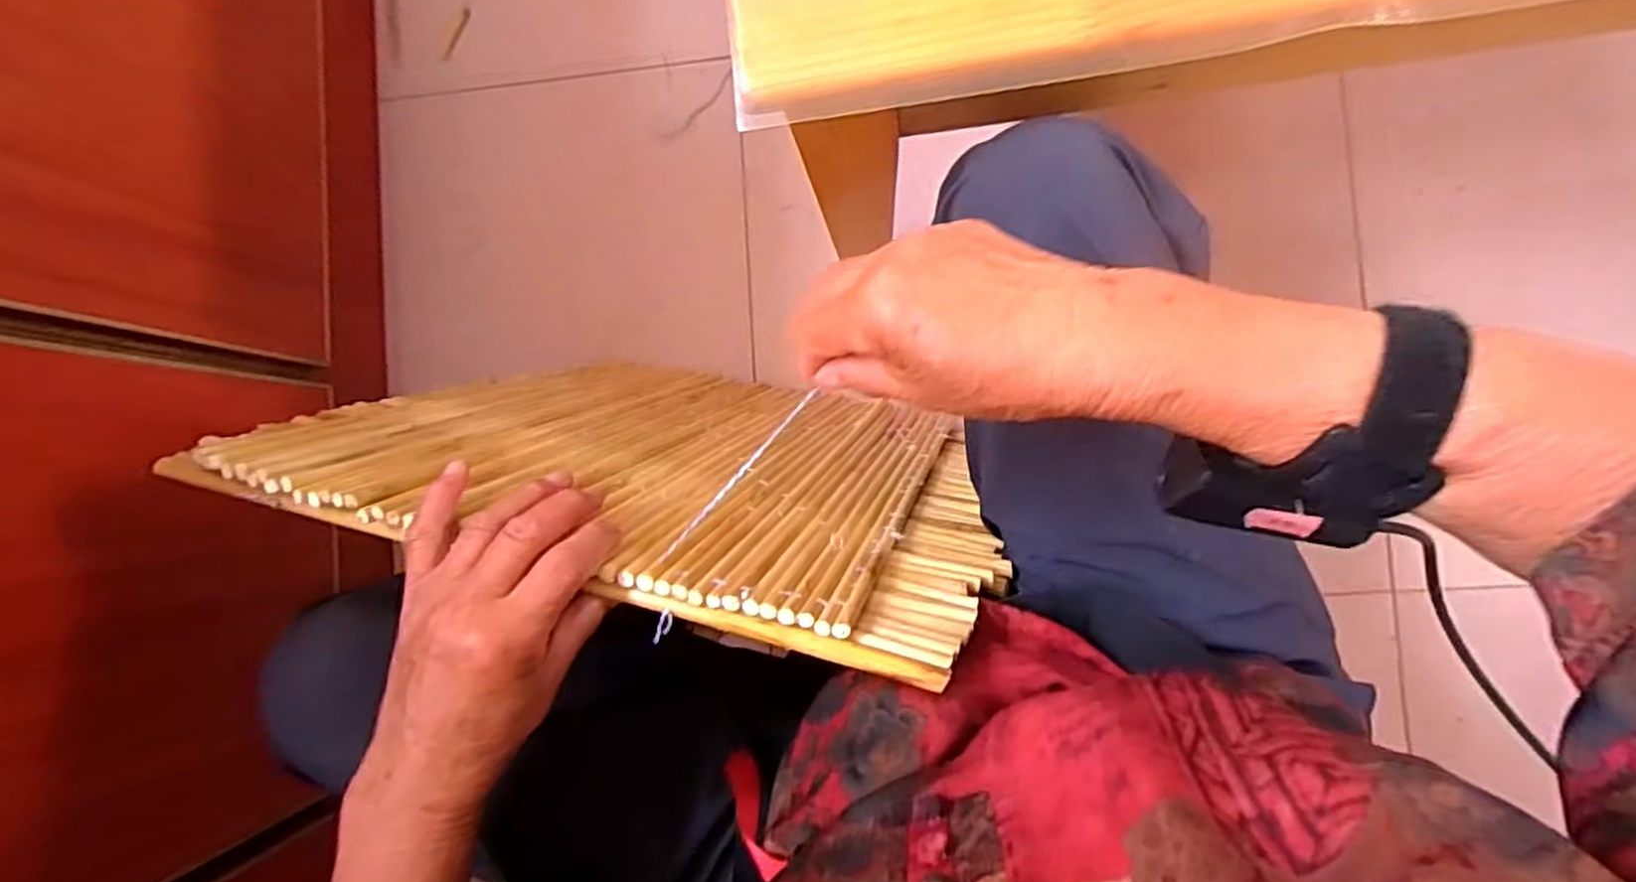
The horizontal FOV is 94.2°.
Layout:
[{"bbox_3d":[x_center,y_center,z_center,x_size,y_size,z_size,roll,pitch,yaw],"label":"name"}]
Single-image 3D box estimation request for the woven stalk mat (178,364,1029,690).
[{"bbox_3d":[-0.091,0.003,0.547,0.432,0.424,0.019,12,106,11],"label":"woven stalk mat"}]

